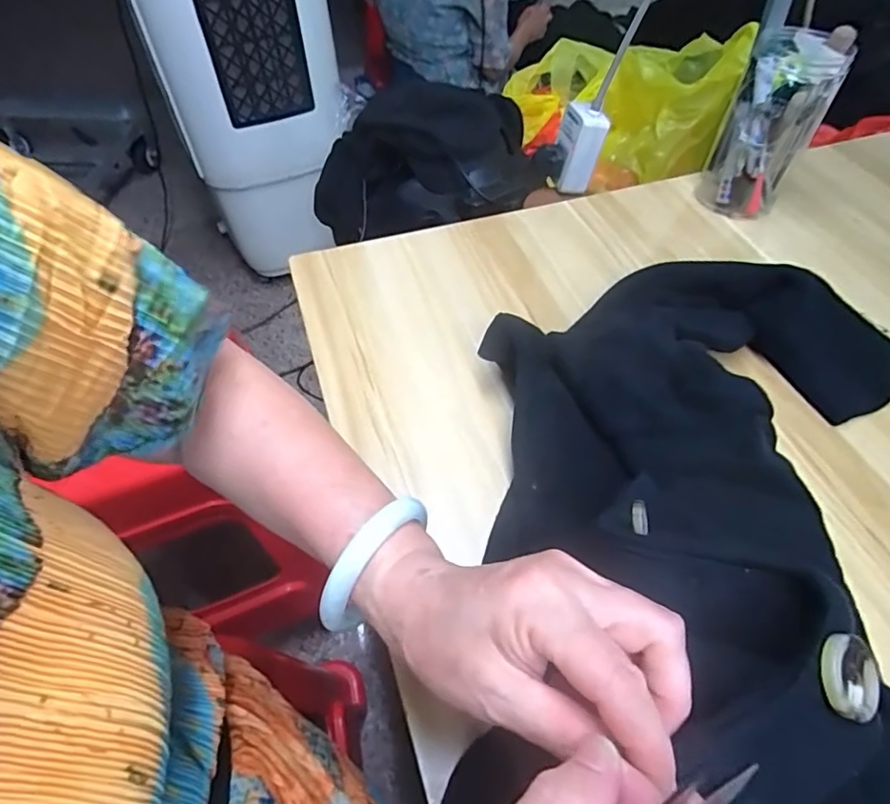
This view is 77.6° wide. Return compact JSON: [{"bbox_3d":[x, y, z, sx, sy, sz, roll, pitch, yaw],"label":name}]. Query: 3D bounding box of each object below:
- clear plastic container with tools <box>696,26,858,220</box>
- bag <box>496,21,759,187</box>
[{"bbox_3d":[0.319,-0.270,0.552,0.080,0.158,0.079,20,58,16],"label":"clear plastic container with tools"},{"bbox_3d":[0.253,-0.438,0.800,0.225,0.170,0.389,-20,41,-13],"label":"bag"}]

